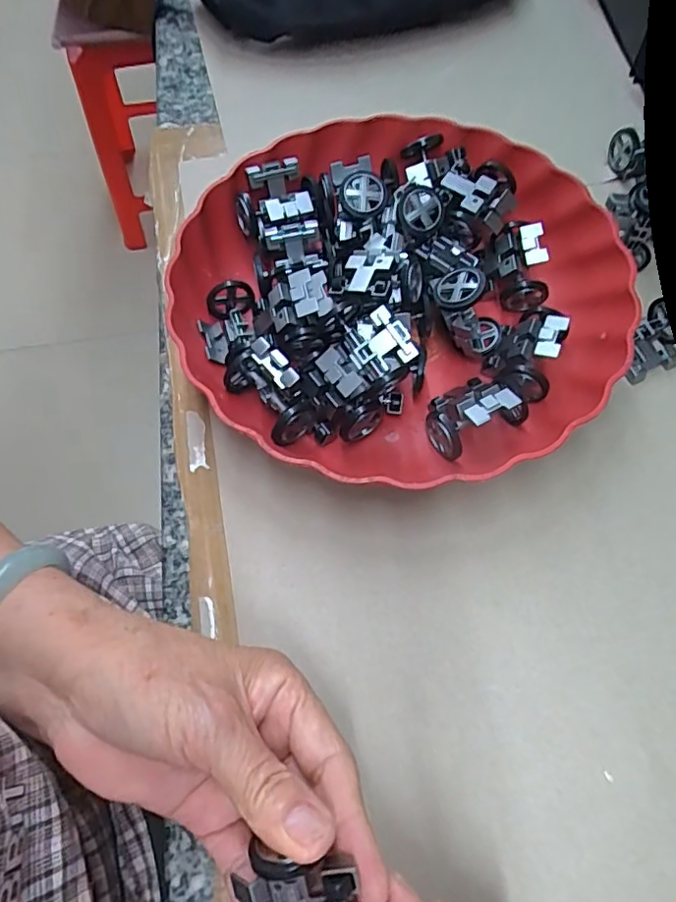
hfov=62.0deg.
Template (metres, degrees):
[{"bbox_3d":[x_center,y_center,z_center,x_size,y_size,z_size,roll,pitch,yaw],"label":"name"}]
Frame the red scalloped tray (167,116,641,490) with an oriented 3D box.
[{"bbox_3d":[0.034,-0.087,0.327,0.246,0.052,0.240,-41,70,-17],"label":"red scalloped tray"}]

